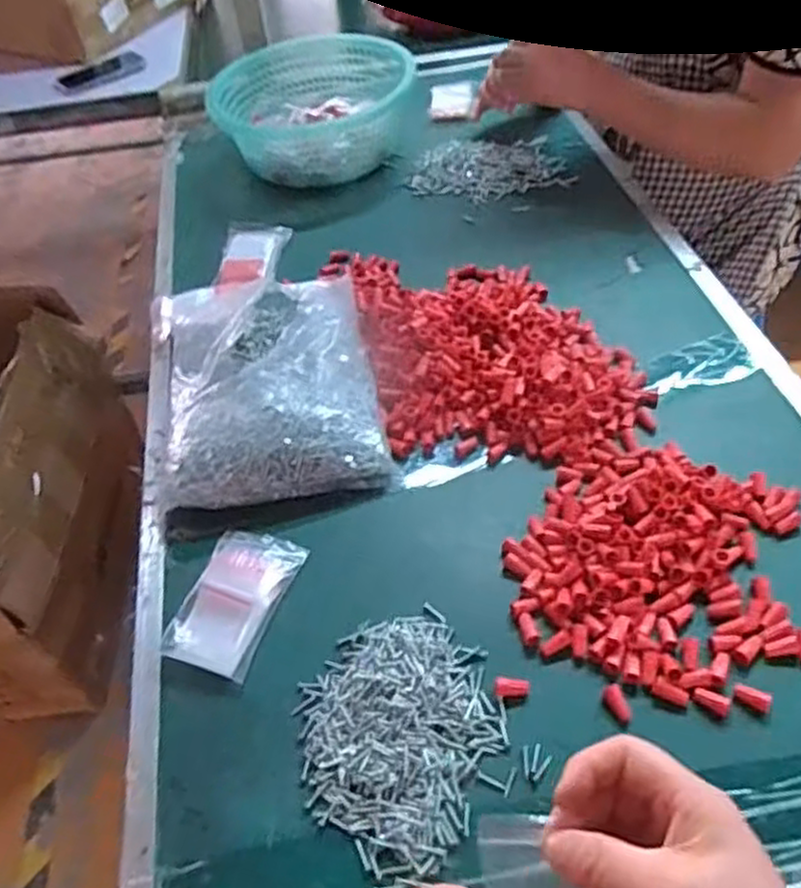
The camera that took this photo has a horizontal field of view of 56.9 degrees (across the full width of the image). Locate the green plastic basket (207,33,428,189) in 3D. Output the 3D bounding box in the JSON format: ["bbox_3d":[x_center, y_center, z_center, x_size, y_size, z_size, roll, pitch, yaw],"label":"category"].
[{"bbox_3d":[-0.121,-0.463,1.027,0.273,0.092,0.261,-14,49,-6],"label":"green plastic basket"}]

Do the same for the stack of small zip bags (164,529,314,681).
[{"bbox_3d":[-0.128,0.119,0.575,0.074,0.010,0.117,13,51,17],"label":"stack of small zip bags"}]

